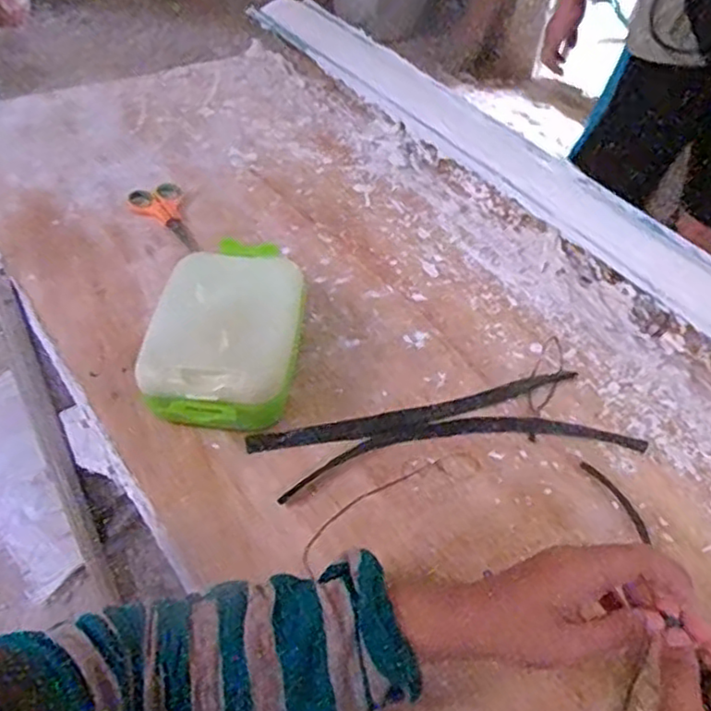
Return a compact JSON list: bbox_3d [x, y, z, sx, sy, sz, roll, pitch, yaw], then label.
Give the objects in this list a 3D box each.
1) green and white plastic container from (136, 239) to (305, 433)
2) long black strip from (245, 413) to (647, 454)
[{"bbox_3d":[-0.105,-0.018,0.578,0.114,0.069,0.182,5,46,-3],"label":"green and white plastic container"},{"bbox_3d":[0.077,0.063,0.569,0.324,0.004,0.037,1,47,-6],"label":"long black strip"}]

